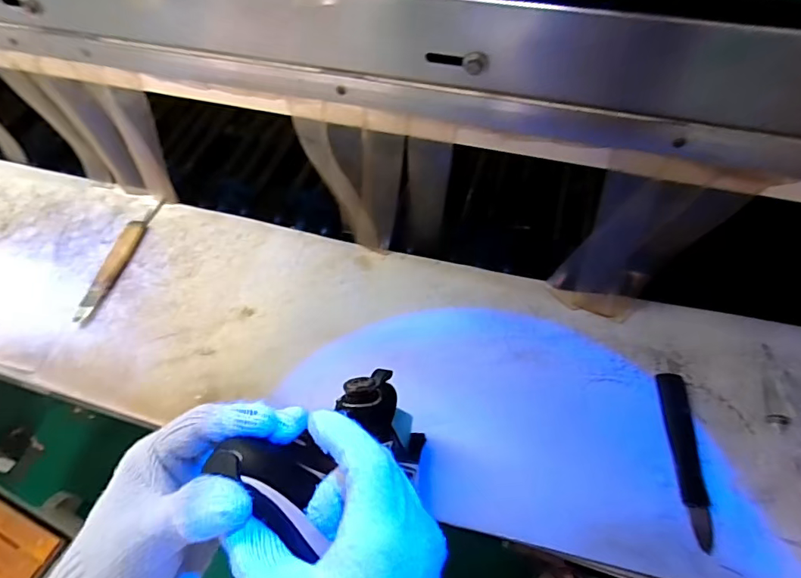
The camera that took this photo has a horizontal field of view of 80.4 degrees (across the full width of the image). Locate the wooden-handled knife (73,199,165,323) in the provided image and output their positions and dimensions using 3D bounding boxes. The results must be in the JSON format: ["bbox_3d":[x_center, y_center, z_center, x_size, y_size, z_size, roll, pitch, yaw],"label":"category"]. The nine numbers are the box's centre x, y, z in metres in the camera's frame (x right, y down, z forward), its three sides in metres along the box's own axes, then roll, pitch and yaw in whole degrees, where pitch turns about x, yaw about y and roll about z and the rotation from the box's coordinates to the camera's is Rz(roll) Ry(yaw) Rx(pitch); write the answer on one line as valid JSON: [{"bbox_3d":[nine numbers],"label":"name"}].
[{"bbox_3d":[-0.383,-0.047,0.646,0.031,0.013,0.206,6,58,6],"label":"wooden-handled knife"}]

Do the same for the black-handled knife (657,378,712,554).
[{"bbox_3d":[0.287,0.166,0.476,0.029,0.016,0.166,3,57,4],"label":"black-handled knife"}]

